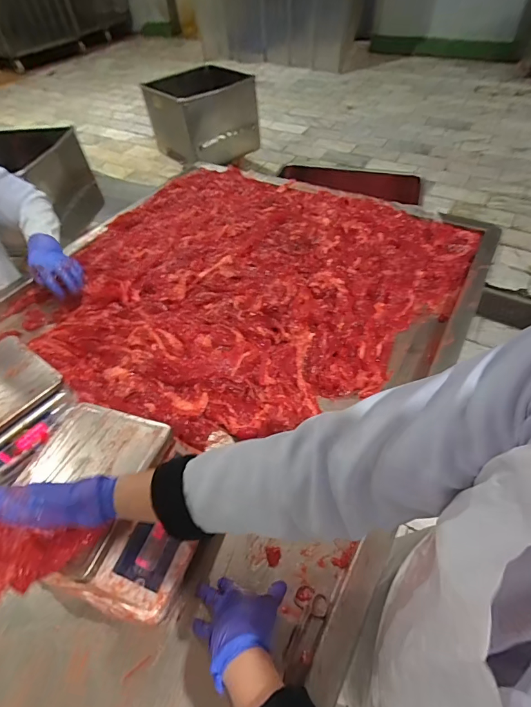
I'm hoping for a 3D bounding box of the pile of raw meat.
[{"bbox_3d":[-0.052,-0.200,0.926,0.895,0.081,0.876,-2,51,3],"label":"pile of raw meat"}]

